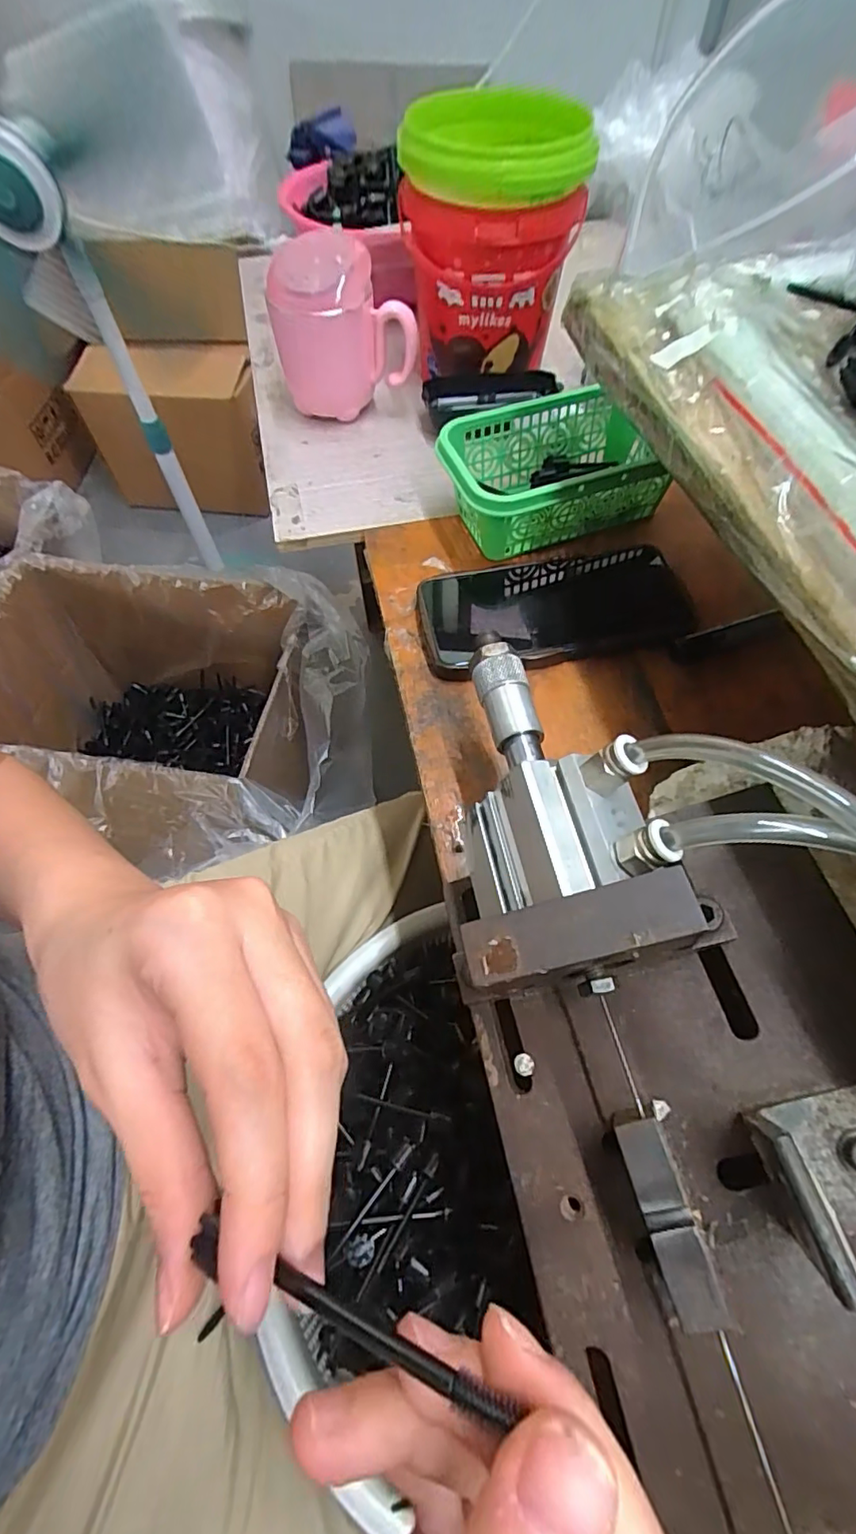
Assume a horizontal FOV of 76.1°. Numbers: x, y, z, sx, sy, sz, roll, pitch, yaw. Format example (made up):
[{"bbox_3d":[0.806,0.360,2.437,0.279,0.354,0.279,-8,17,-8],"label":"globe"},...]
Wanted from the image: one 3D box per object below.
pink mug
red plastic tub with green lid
[{"bbox_3d":[-0.065,-0.343,0.436,0.110,0.104,0.075,-2,61,-1],"label":"pink mug"},{"bbox_3d":[0.046,-0.396,0.432,0.123,0.159,0.115,0,61,0],"label":"red plastic tub with green lid"}]

